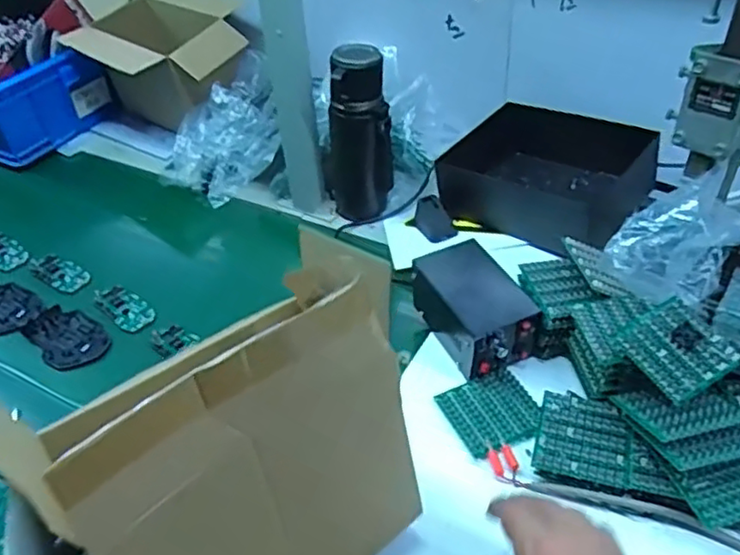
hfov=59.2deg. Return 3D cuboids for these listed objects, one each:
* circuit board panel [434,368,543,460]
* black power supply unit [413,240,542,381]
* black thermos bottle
[{"bbox_3d":[0.120,0.131,0.647,0.083,0.006,0.082,-20,44,-16],"label":"circuit board panel"},{"bbox_3d":[0.112,0.033,0.710,0.087,0.059,0.144,-19,44,-16],"label":"black power supply unit"},{"bbox_3d":[-0.018,-0.188,0.876,0.072,0.228,0.078,-17,43,-14],"label":"black thermos bottle"}]

